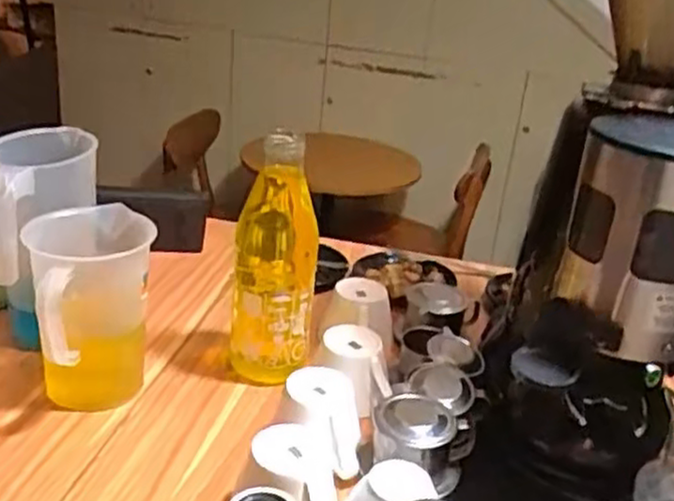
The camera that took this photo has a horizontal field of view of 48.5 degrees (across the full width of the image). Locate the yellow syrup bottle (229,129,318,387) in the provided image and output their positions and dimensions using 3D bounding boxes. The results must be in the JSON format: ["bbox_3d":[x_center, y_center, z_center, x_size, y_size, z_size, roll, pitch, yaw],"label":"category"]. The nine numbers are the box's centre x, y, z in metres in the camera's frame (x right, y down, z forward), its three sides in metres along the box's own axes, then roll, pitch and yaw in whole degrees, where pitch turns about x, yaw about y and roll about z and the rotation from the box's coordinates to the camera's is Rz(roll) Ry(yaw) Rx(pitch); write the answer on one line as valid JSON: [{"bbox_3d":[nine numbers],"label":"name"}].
[{"bbox_3d":[-0.063,0.011,0.769,0.085,0.262,0.087,2,24,-7],"label":"yellow syrup bottle"}]

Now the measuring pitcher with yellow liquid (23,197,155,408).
[{"bbox_3d":[-0.238,0.072,0.733,0.114,0.193,0.125,-9,28,-29],"label":"measuring pitcher with yellow liquid"}]

